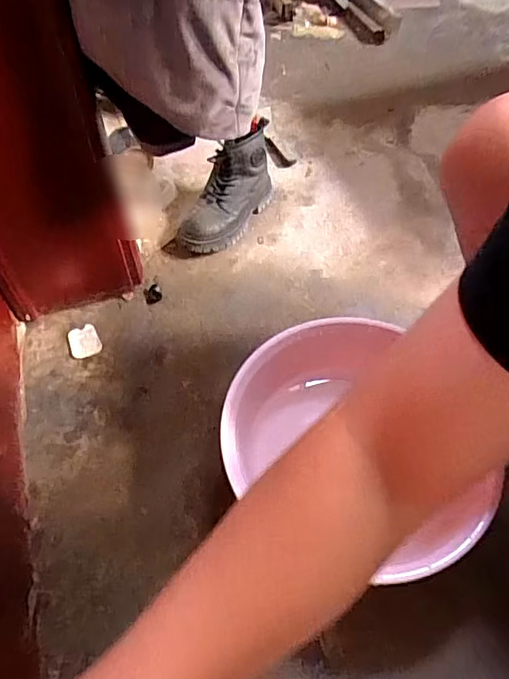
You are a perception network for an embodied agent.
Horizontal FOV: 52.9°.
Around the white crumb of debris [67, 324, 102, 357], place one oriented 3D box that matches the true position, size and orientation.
[{"bbox_3d":[-0.298,0.003,0.895,0.051,0.005,0.060,-22,60,-16],"label":"white crumb of debris"}]

